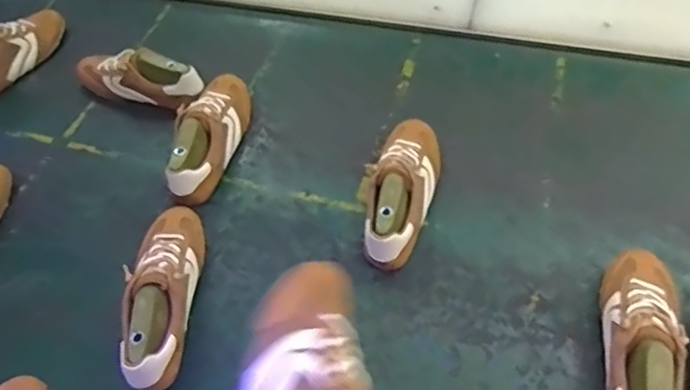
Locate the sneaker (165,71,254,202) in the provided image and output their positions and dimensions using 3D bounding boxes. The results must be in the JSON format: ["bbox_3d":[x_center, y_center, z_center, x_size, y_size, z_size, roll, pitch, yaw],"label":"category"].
[{"bbox_3d":[-0.207,-0.101,0.902,0.085,0.087,0.255,6,54,9],"label":"sneaker"}]

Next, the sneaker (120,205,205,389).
[{"bbox_3d":[-0.233,0.118,0.737,0.073,0.087,0.259,-4,51,-1],"label":"sneaker"}]

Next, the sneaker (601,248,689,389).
[{"bbox_3d":[0.340,0.167,0.653,0.082,0.087,0.247,12,55,14],"label":"sneaker"}]

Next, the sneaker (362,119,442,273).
[{"bbox_3d":[0.081,-0.010,0.808,0.089,0.085,0.237,8,54,11],"label":"sneaker"}]

